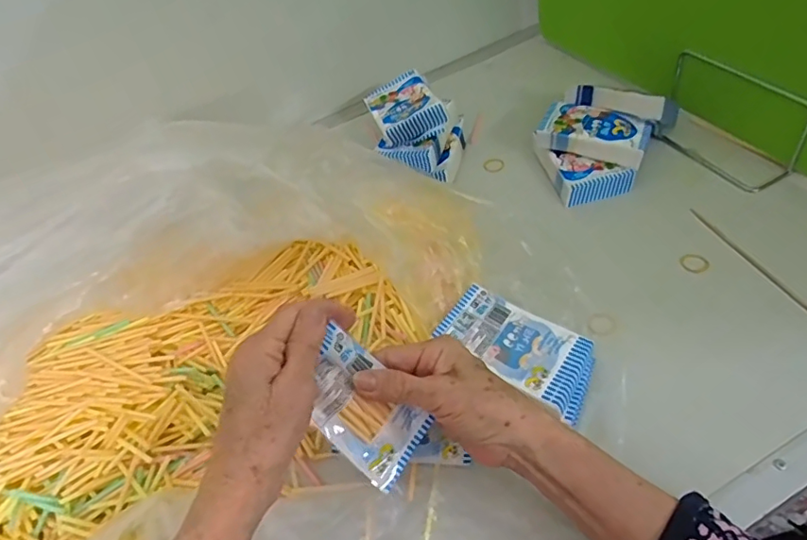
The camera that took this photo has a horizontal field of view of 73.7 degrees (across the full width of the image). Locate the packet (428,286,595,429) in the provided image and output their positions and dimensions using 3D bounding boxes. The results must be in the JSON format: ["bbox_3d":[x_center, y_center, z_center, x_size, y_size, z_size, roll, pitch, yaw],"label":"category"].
[{"bbox_3d":[0.093,0.061,0.437,0.124,0.024,0.061,26,60,30],"label":"packet"}]

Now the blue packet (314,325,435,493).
[{"bbox_3d":[-0.027,0.091,0.354,0.057,0.010,0.099,-47,106,-23],"label":"blue packet"}]

